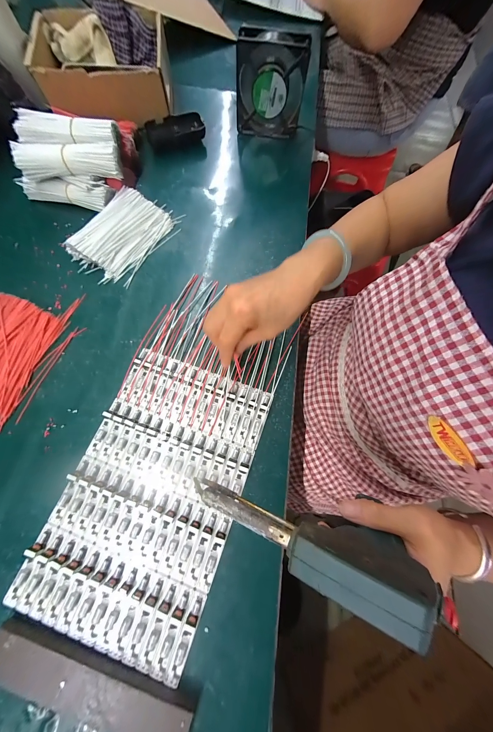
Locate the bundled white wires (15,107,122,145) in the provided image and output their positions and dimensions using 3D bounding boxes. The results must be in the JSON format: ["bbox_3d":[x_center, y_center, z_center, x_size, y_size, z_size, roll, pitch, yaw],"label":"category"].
[{"bbox_3d":[-0.278,-0.363,0.365,0.147,0.032,0.042,3,70,-3],"label":"bundled white wires"}]

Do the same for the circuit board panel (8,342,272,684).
[{"bbox_3d":[-0.103,0.136,0.271,0.188,0.011,0.295,19,72,4],"label":"circuit board panel"}]

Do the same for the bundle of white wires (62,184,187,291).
[{"bbox_3d":[-0.193,-0.213,0.376,0.107,0.032,0.169,32,73,8],"label":"bundle of white wires"}]

